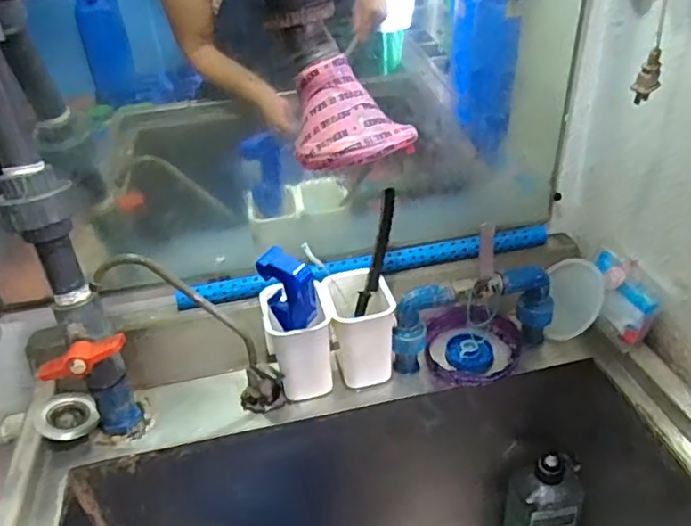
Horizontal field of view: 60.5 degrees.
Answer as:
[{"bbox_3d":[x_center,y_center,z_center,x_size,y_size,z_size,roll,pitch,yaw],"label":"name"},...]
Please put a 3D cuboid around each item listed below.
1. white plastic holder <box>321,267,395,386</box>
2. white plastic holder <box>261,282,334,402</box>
[{"bbox_3d":[0.019,0.077,0.702,0.077,0.107,0.086,-5,34,-1],"label":"white plastic holder"},{"bbox_3d":[-0.054,0.092,0.689,0.074,0.113,0.081,-10,34,-8],"label":"white plastic holder"}]

